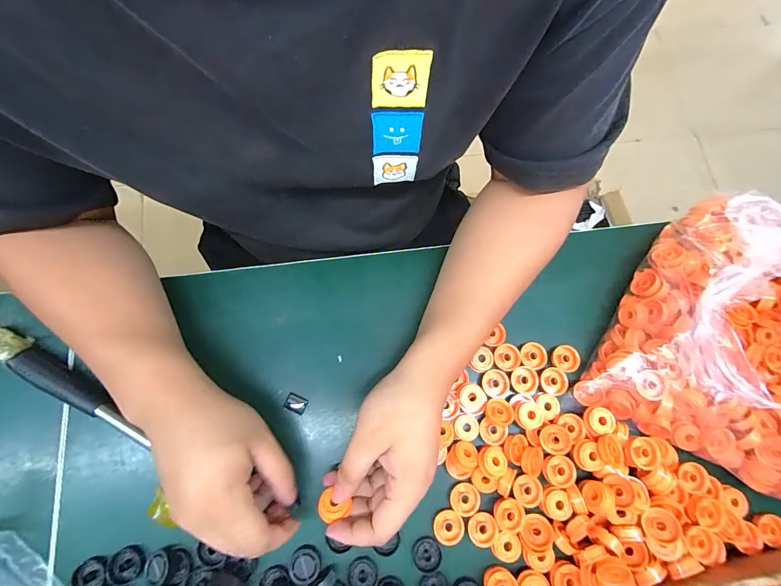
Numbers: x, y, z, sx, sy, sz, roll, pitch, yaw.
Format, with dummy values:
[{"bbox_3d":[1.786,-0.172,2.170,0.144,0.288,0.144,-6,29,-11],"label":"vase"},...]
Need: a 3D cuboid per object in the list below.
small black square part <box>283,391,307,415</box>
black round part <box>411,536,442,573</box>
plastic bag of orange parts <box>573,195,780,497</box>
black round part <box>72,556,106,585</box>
[{"bbox_3d":[-0.089,0.104,0.337,0.019,0.004,0.016,25,76,3],"label":"small black square part"},{"bbox_3d":[0.030,0.222,0.304,0.024,0.009,0.023,1,76,-3],"label":"black round part"},{"bbox_3d":[0.343,0.033,0.302,0.241,0.100,0.247,27,76,4],"label":"plastic bag of orange parts"},{"bbox_3d":[-0.242,0.229,0.290,0.024,0.007,0.025,1,76,-3],"label":"black round part"}]

